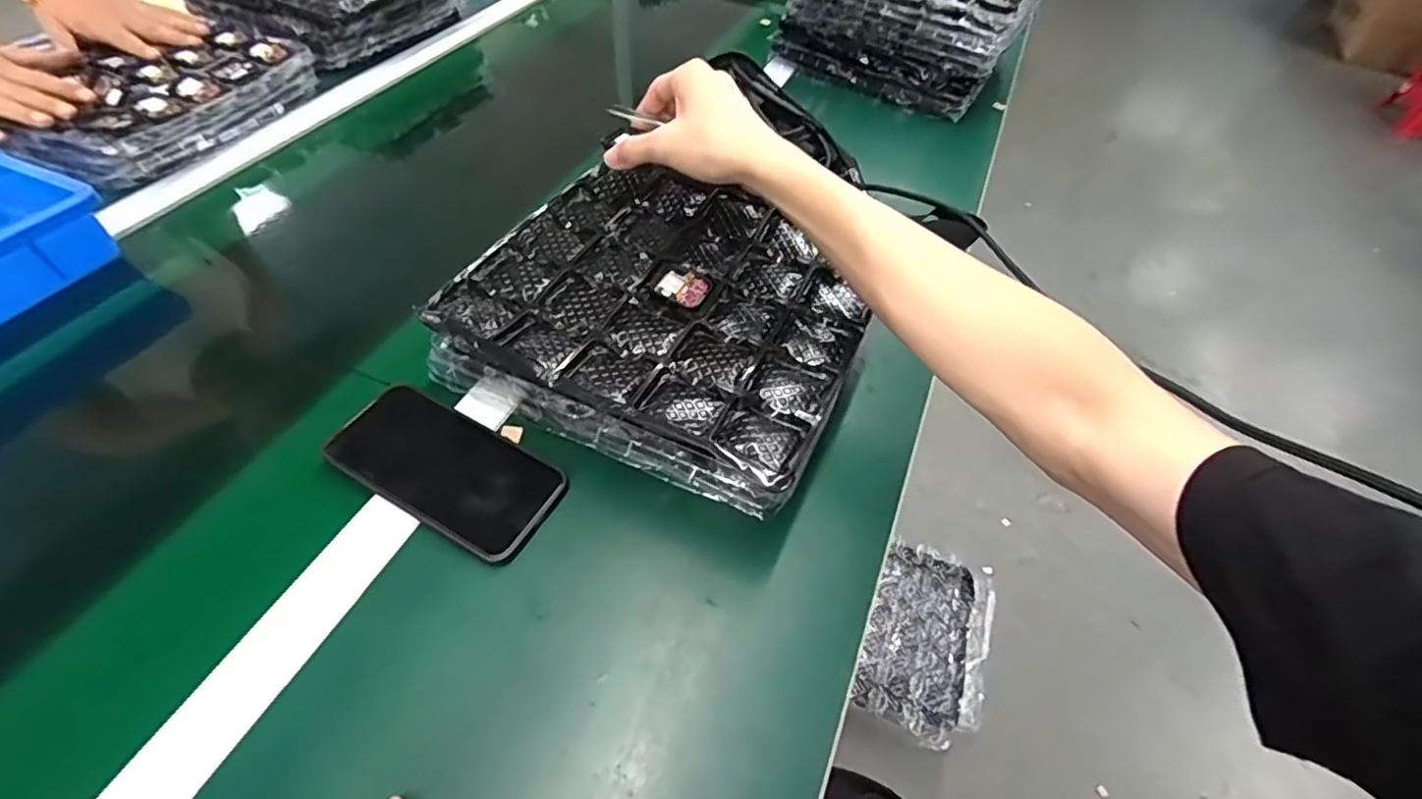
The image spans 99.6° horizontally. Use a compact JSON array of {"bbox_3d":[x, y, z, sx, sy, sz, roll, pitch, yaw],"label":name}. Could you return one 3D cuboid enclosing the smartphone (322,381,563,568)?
[{"bbox_3d":[-0.184,0.046,0.421,0.158,0.012,0.077,26,54,15],"label":"smartphone"}]

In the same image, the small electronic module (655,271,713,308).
[{"bbox_3d":[-0.021,-0.086,0.465,0.038,0.005,0.032,29,55,17],"label":"small electronic module"}]

